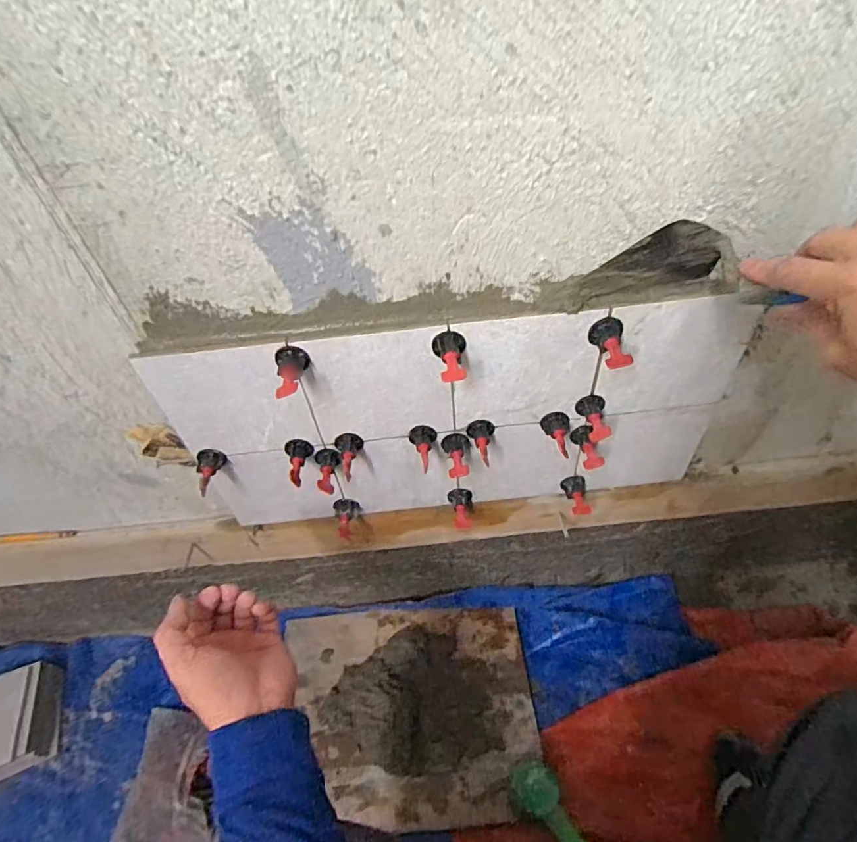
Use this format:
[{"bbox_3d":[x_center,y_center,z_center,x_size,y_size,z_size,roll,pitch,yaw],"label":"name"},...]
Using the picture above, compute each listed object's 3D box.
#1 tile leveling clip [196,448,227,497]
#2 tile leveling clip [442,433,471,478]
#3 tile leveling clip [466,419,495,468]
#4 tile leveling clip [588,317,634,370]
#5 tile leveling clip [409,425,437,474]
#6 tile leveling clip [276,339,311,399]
[{"bbox_3d":[-0.241,0.056,0.558,0.029,0.028,0.044,-12,48,-5],"label":"tile leveling clip"},{"bbox_3d":[0.033,0.040,0.575,0.032,0.032,0.045,-5,48,1],"label":"tile leveling clip"},{"bbox_3d":[0.057,0.023,0.561,0.030,0.026,0.044,2,48,8],"label":"tile leveling clip"},{"bbox_3d":[0.175,-0.071,0.469,0.033,0.026,0.048,-12,62,-5],"label":"tile leveling clip"},{"bbox_3d":[-0.004,0.029,0.557,0.030,0.026,0.045,-9,48,-2],"label":"tile leveling clip"},{"bbox_3d":[-0.125,-0.042,0.466,0.030,0.038,0.051,-12,48,-5],"label":"tile leveling clip"}]

